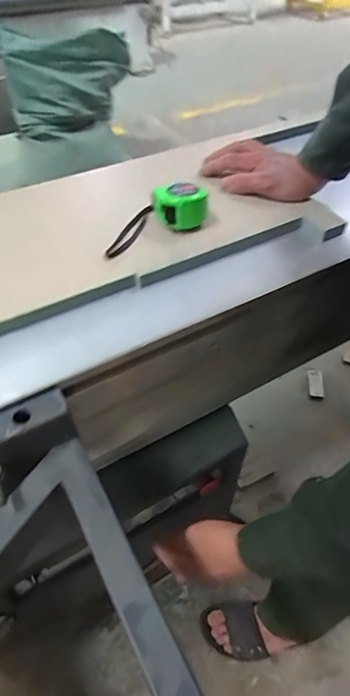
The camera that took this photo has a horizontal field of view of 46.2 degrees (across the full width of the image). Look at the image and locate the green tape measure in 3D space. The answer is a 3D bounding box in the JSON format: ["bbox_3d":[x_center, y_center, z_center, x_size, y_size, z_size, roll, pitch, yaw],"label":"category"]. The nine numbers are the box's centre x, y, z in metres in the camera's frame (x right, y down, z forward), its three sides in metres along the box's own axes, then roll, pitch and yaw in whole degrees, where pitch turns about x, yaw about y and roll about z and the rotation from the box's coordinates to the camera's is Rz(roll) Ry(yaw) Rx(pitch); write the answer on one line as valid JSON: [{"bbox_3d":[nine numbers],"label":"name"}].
[{"bbox_3d":[-0.034,-0.169,0.511,0.134,0.047,0.068,-21,53,-20],"label":"green tape measure"}]

